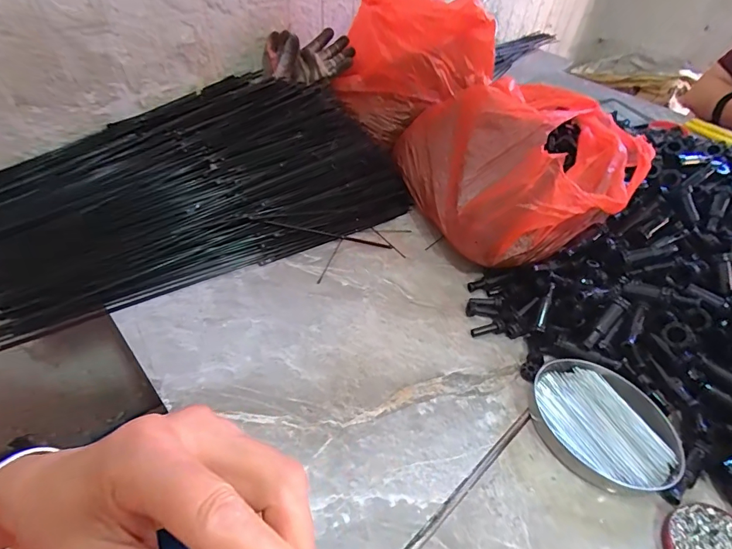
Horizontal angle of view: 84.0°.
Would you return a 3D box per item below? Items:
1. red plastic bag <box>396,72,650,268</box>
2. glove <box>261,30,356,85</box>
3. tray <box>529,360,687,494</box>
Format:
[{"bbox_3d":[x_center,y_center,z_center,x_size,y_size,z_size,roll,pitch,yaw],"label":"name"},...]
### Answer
[{"bbox_3d":[0.216,-0.151,0.591,0.263,0.157,0.317,-13,49,-17],"label":"red plastic bag"},{"bbox_3d":[-0.101,-0.373,0.700,0.158,0.059,0.095,1,46,-4],"label":"glove"},{"bbox_3d":[0.230,0.145,0.400,0.107,0.024,0.134,-28,55,-28],"label":"tray"}]

